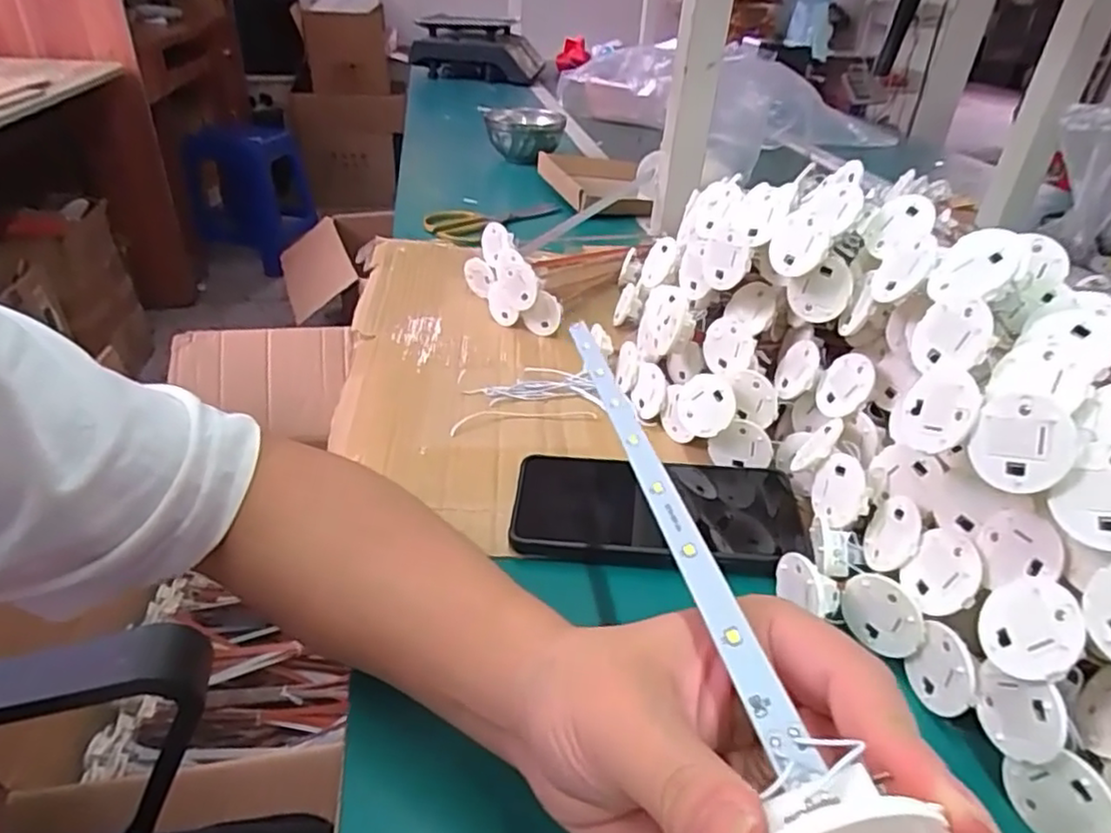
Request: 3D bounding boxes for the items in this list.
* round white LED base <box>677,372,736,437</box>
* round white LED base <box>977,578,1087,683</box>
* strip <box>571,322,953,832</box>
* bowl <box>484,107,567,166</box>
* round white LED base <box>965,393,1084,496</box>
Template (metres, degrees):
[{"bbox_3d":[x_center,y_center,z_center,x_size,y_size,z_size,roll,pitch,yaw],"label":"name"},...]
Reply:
[{"bbox_3d":[0.094,-0.008,0.422,0.005,0.039,0.039,11,50,-43],"label":"round white LED base"},{"bbox_3d":[0.183,0.082,0.259,0.006,0.038,0.037,24,67,-18],"label":"round white LED base"},{"bbox_3d":[0.042,0.021,0.233,0.033,0.030,0.266,1,26,-6],"label":"strip"},{"bbox_3d":[-0.049,-0.444,1.060,0.119,0.078,0.123,5,34,1],"label":"bowl"},{"bbox_3d":[0.181,0.011,0.262,0.005,0.037,0.036,4,11,-29],"label":"round white LED base"}]

